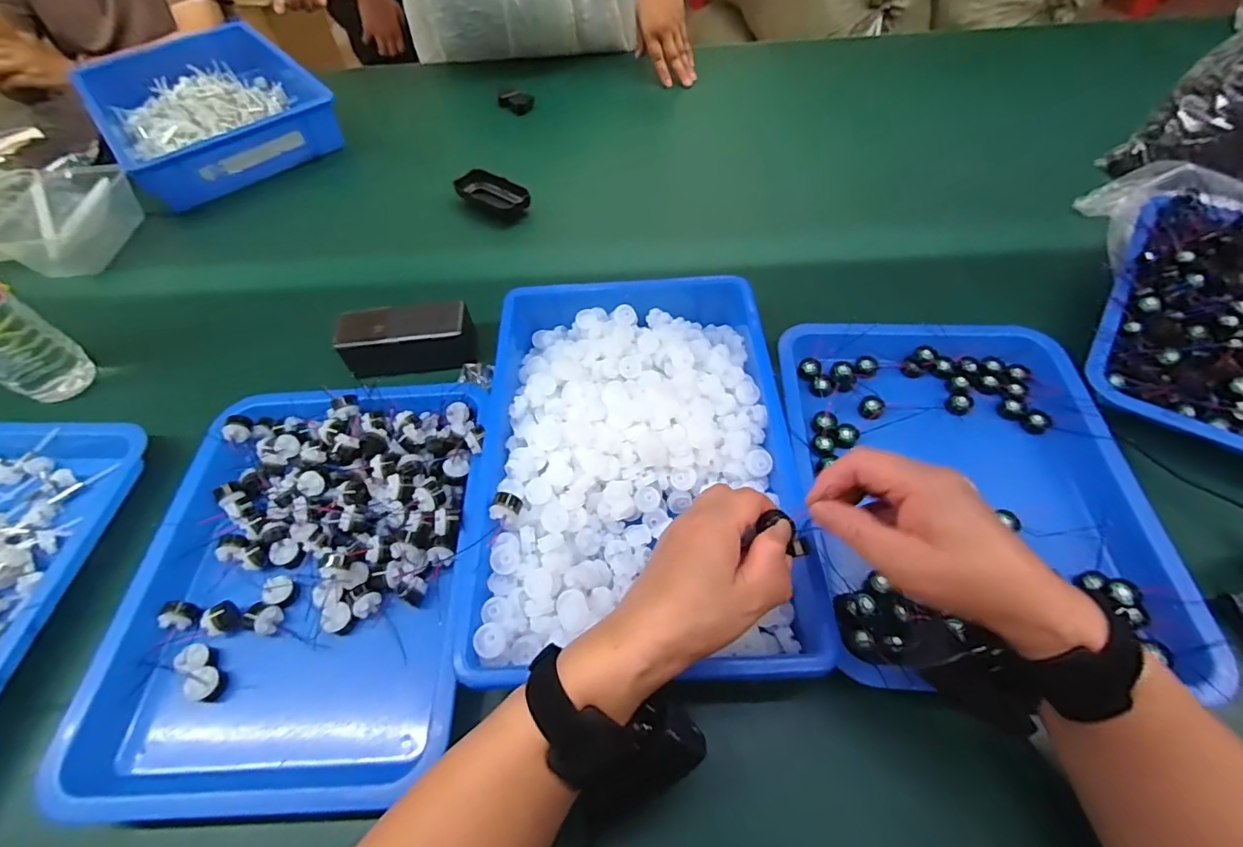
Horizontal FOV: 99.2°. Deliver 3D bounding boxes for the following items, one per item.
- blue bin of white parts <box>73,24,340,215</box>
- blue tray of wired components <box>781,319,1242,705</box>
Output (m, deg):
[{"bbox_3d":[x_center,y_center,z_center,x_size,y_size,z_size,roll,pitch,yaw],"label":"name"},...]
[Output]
[{"bbox_3d":[-0.671,-0.515,0.862,0.291,0.081,0.418,-36,61,-20],"label":"blue bin of white parts"},{"bbox_3d":[0.271,0.042,0.429,0.257,0.054,0.314,1,55,3],"label":"blue tray of wired components"}]

